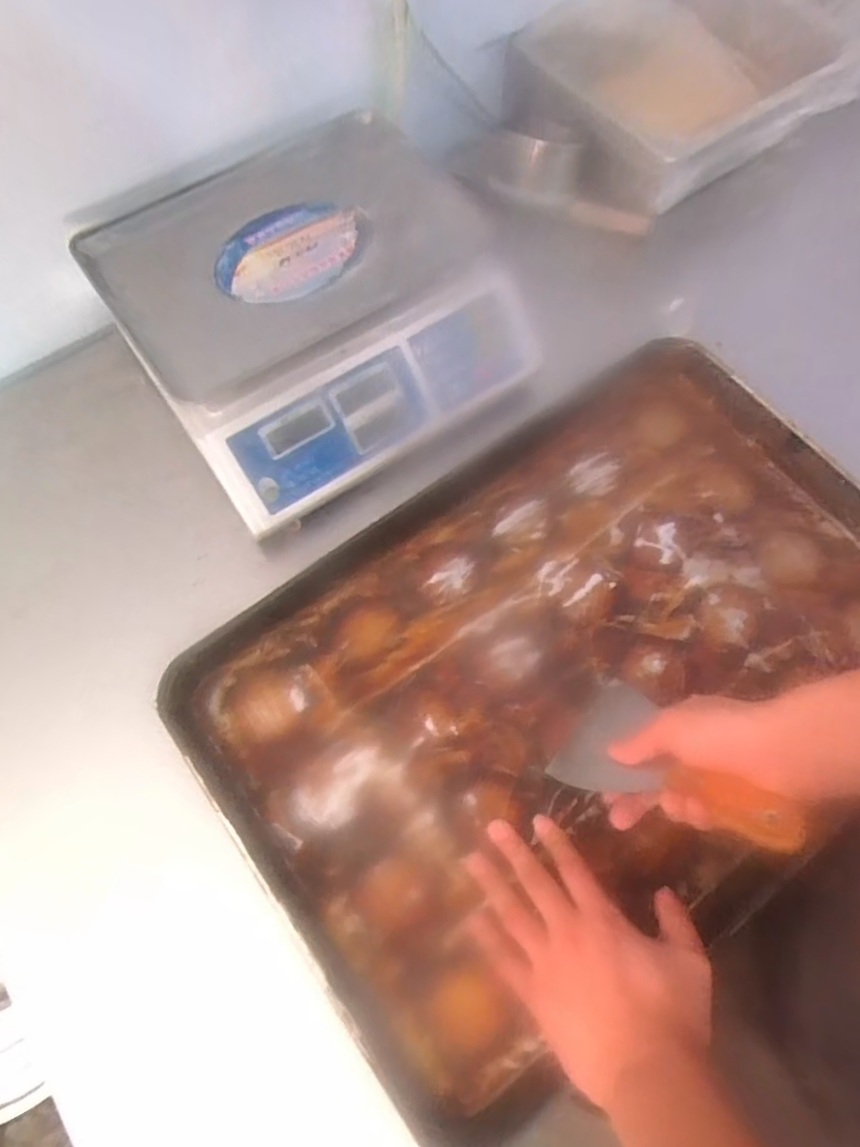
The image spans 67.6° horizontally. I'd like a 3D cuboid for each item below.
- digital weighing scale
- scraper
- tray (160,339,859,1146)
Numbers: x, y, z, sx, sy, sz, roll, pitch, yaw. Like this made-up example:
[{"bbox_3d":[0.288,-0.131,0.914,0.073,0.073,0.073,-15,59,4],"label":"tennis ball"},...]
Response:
[{"bbox_3d":[-0.105,-0.265,0.607,0.343,0.106,0.322,-32,72,-13],"label":"digital weighing scale"},{"bbox_3d":[0.175,0.138,0.462,0.026,0.185,0.093,45,72,-22],"label":"scraper"},{"bbox_3d":[0.128,0.065,0.547,0.610,0.057,0.408,-37,73,-13],"label":"tray"}]

